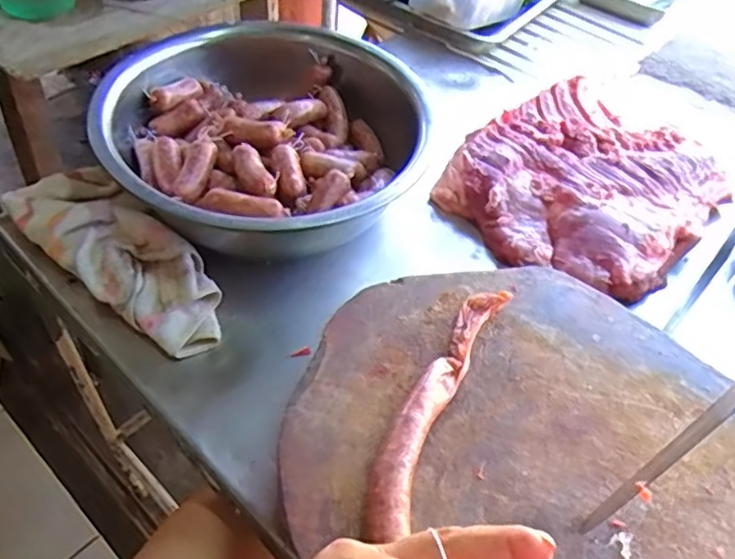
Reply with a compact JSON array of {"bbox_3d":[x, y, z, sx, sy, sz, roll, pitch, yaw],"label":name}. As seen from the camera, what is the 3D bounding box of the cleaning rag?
[{"bbox_3d":[-0.266,-0.020,0.677,0.113,0.063,0.274,-36,62,-29],"label":"cleaning rag"}]

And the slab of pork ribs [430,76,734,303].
[{"bbox_3d":[0.278,-0.118,0.826,0.303,0.081,0.328,37,56,23],"label":"slab of pork ribs"}]

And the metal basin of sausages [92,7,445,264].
[{"bbox_3d":[-0.117,-0.159,0.757,0.359,0.133,0.360,3,50,-3],"label":"metal basin of sausages"}]

